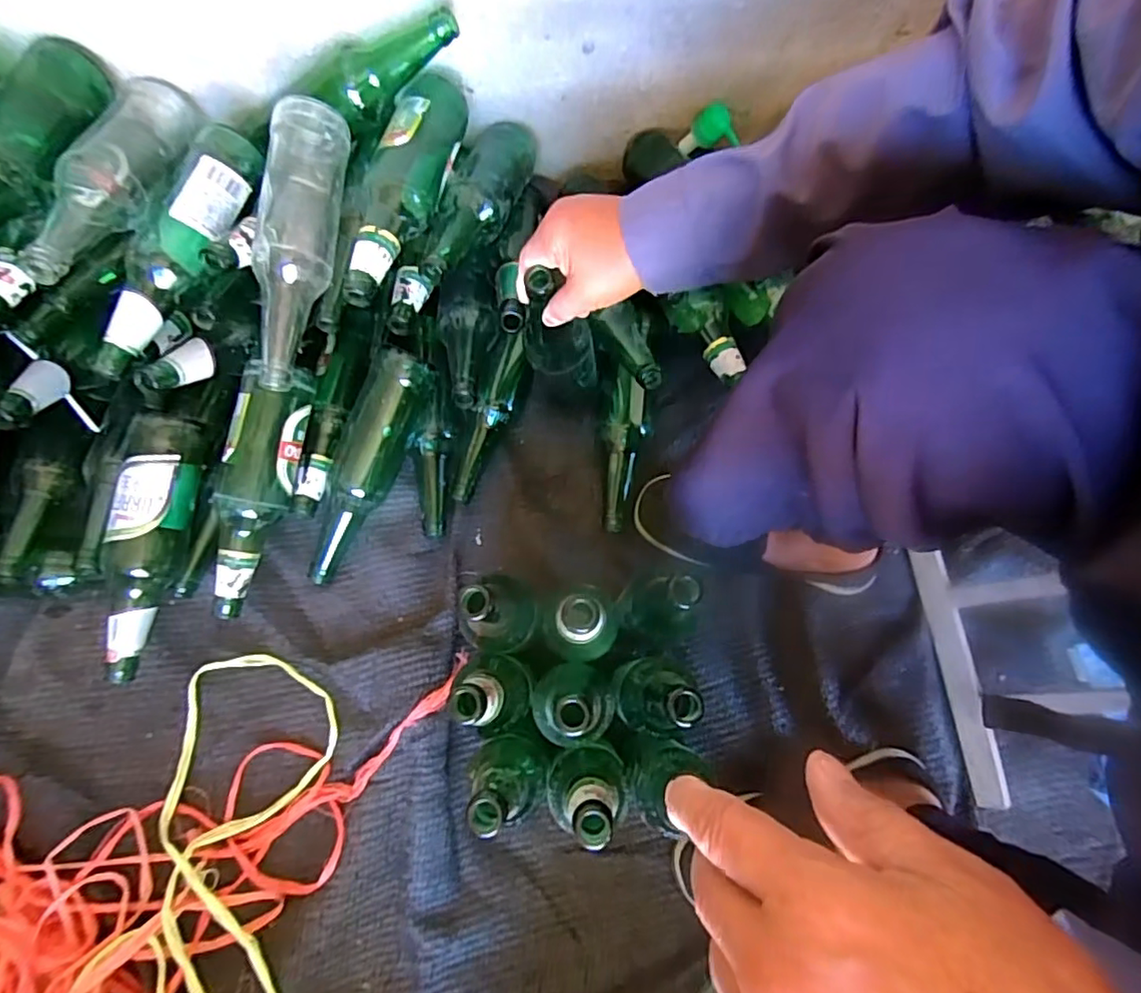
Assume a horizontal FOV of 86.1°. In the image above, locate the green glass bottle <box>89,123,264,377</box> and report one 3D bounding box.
[{"bbox_3d":[-0.370,-0.229,0.571,0.073,0.059,0.251,21,76,5],"label":"green glass bottle"}]

